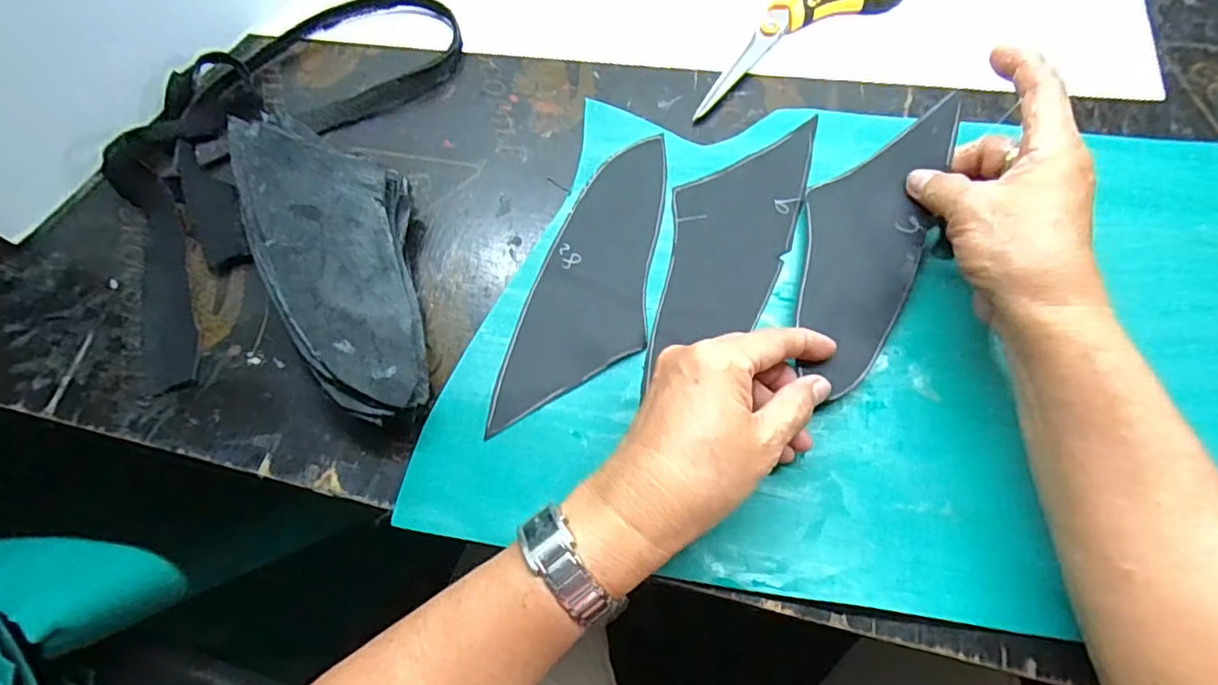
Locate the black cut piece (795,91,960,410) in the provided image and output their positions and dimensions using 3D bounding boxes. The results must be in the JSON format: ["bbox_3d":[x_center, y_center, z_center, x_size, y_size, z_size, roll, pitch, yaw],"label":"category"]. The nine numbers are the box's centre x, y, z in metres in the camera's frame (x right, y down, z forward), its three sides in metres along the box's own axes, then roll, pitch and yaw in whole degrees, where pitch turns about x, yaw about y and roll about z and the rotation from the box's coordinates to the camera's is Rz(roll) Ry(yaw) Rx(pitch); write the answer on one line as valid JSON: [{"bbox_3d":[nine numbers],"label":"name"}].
[{"bbox_3d":[0.144,-0.058,0.342,0.064,0.019,0.167,20,81,8],"label":"black cut piece"}]

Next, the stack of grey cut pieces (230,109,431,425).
[{"bbox_3d":[-0.154,-0.047,0.344,0.083,0.038,0.195,-16,71,-4],"label":"stack of grey cut pieces"}]

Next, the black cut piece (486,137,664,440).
[{"bbox_3d":[-0.007,-0.036,0.354,0.066,0.004,0.189,17,72,4],"label":"black cut piece"}]

